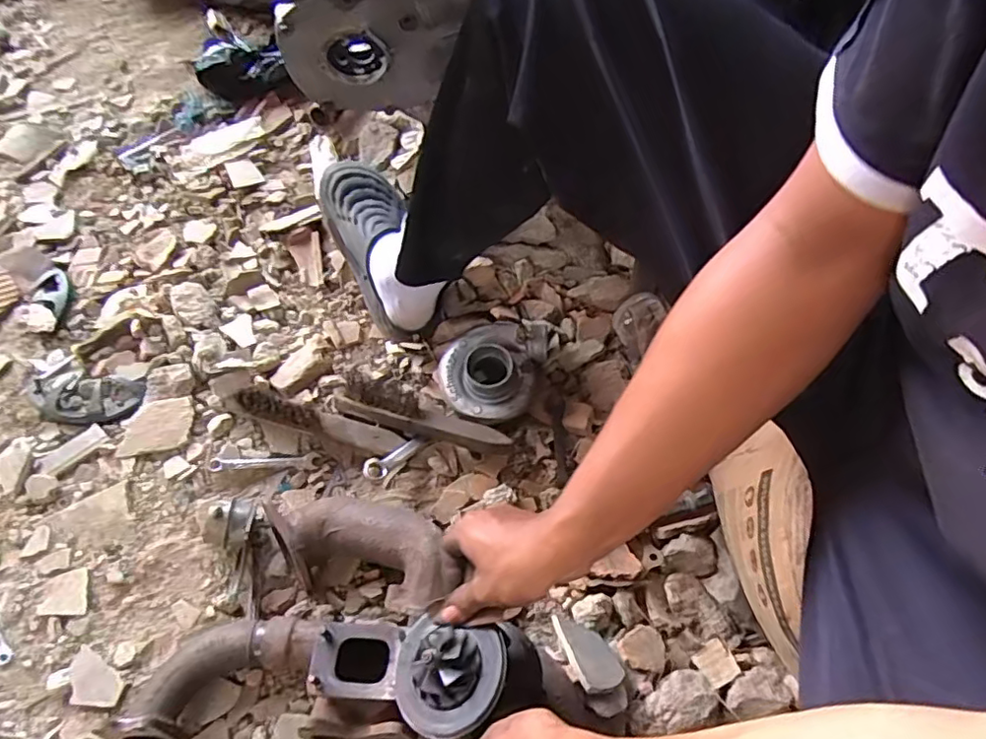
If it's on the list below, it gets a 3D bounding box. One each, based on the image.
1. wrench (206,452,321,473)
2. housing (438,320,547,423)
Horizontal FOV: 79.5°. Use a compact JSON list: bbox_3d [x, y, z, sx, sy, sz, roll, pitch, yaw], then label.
[{"bbox_3d":[-0.283,0.114,0.730,0.124,0.013,0.019,-3,61,-6],"label":"wrench"},{"bbox_3d":[-0.002,-0.006,0.766,0.123,0.061,0.147,22,62,10],"label":"housing"}]

